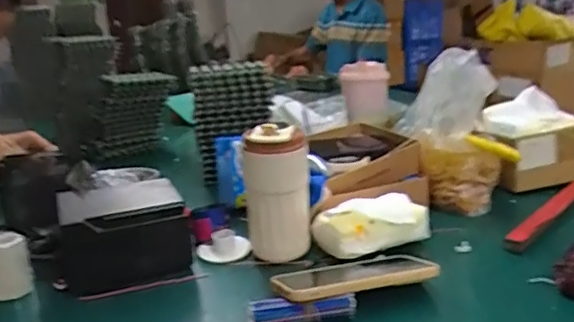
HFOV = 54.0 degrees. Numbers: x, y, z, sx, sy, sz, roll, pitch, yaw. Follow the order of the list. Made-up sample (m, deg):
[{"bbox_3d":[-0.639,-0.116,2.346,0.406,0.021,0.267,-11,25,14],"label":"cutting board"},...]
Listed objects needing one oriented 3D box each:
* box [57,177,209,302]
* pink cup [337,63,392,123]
[{"bbox_3d":[-0.200,0.096,0.700,0.157,0.112,0.116,-11,15,-19],"label":"box"},{"bbox_3d":[0.148,-0.129,1.069,0.089,0.112,0.071,-3,15,8],"label":"pink cup"}]

